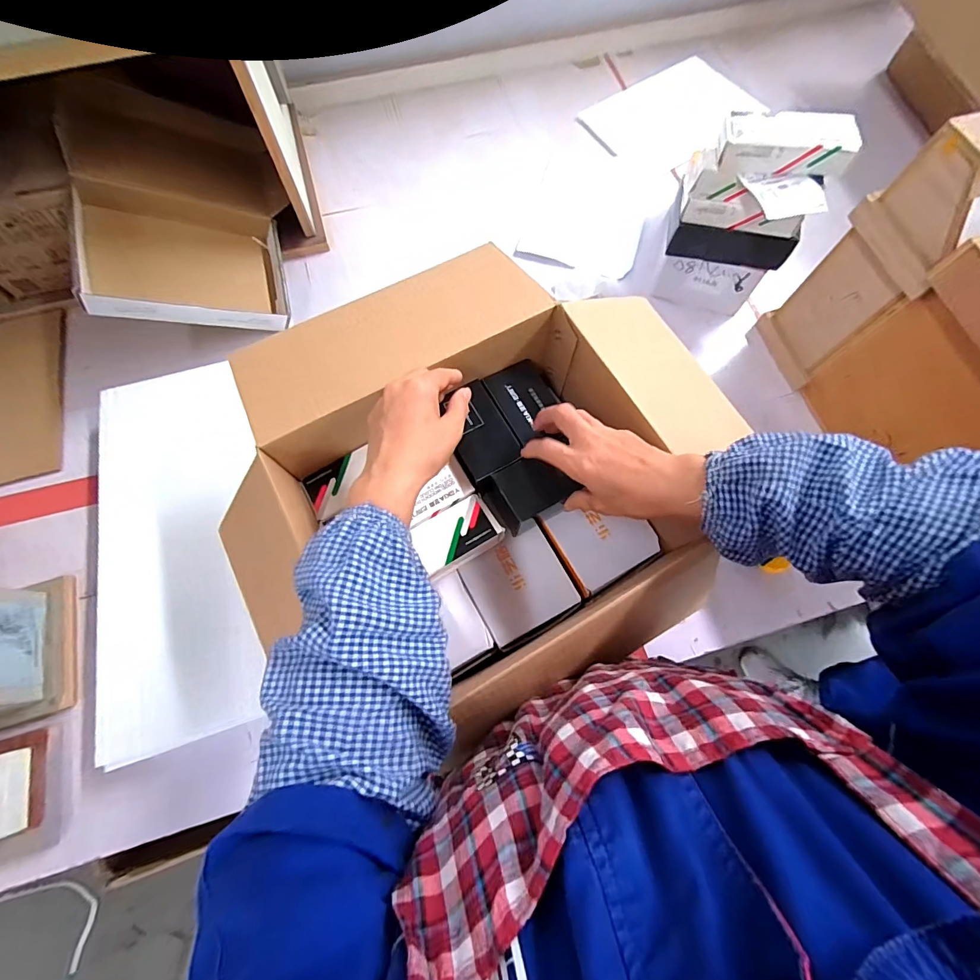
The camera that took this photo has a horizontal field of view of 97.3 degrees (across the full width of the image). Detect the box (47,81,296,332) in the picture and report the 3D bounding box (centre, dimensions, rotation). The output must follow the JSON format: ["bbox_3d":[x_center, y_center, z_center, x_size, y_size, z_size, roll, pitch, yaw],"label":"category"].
[{"bbox_3d":[-0.470,-0.432,0.672,0.268,0.075,0.388,-6,84,-32],"label":"box"}]

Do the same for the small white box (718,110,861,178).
[{"bbox_3d":[0.371,-0.434,0.540,0.156,0.041,0.065,6,72,1],"label":"small white box"}]

